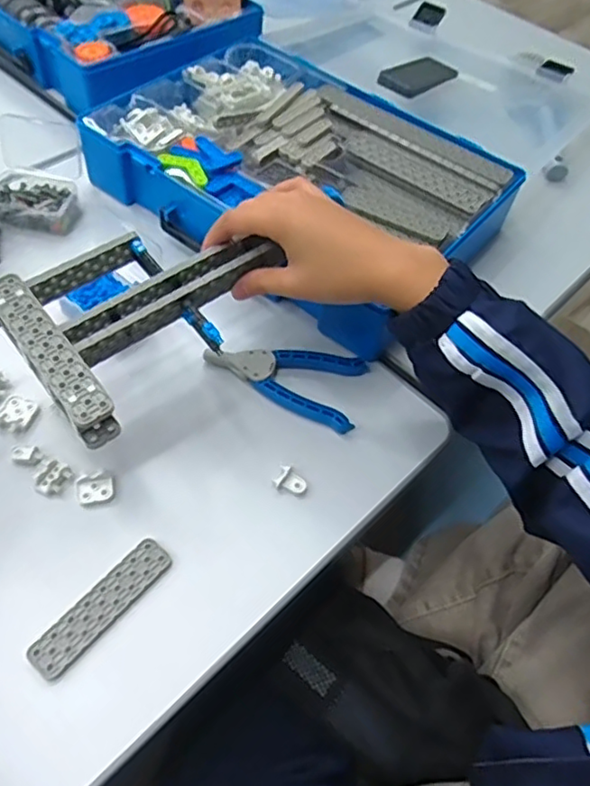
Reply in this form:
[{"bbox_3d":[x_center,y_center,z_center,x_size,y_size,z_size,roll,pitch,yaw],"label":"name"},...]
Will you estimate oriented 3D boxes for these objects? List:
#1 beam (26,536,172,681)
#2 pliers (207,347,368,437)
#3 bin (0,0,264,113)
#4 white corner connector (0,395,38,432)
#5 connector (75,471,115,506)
[{"bbox_3d":[-0.122,0.134,0.392,0.027,0.004,0.099,36,60,18],"label":"beam"},{"bbox_3d":[-0.005,-0.020,0.511,0.129,0.016,0.071,23,56,10],"label":"pliers"},{"bbox_3d":[-0.245,-0.483,0.783,0.270,0.077,0.386,-37,66,-26],"label":"bin"},{"bbox_3d":[-0.211,0.015,0.466,0.027,0.006,0.030,14,55,4],"label":"white corner connector"},{"bbox_3d":[-0.142,0.067,0.438,0.026,0.007,0.021,-13,58,-14],"label":"connector"}]

